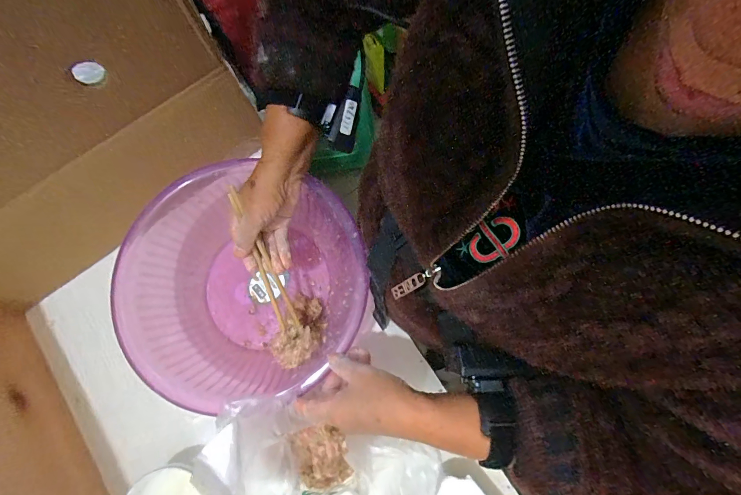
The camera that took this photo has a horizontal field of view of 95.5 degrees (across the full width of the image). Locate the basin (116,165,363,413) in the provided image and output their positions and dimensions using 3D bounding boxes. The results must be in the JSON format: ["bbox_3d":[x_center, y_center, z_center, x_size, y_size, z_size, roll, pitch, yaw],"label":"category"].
[{"bbox_3d":[-0.163,0.044,0.478,0.301,0.128,0.295,0,79,1],"label":"basin"}]

